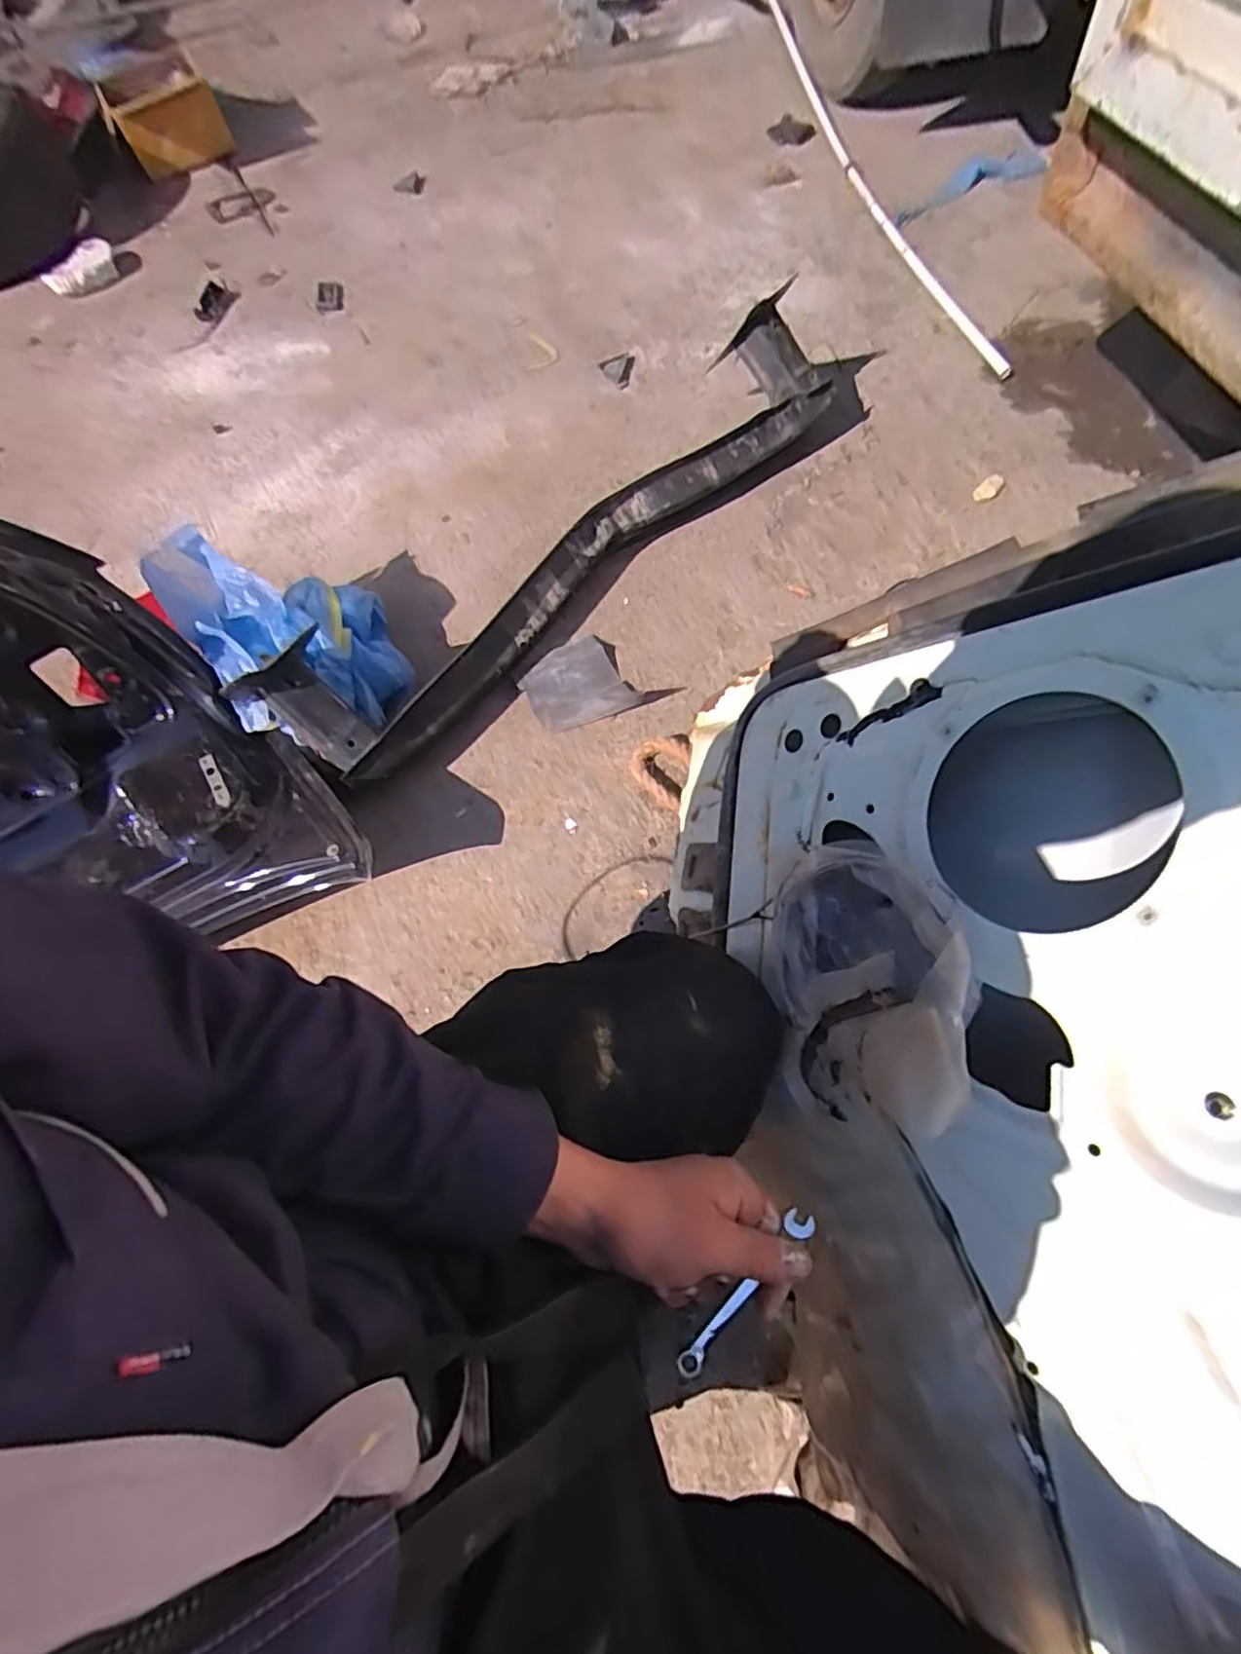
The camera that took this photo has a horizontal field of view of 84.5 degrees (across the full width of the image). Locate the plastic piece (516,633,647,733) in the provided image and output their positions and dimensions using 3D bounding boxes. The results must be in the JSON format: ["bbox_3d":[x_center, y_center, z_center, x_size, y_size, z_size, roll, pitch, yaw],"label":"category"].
[{"bbox_3d":[-0.066,-0.221,1.026,0.154,0.058,0.159,-24,63,-7],"label":"plastic piece"}]

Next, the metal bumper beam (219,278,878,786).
[{"bbox_3d":[-0.069,-0.468,1.062,0.198,0.160,1.085,40,73,21],"label":"metal bumper beam"}]

